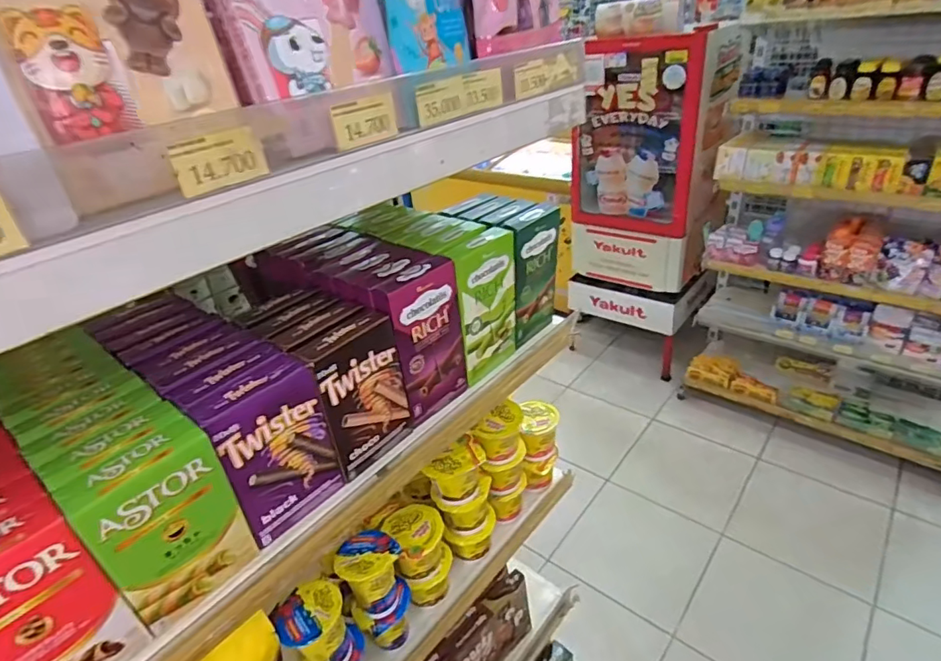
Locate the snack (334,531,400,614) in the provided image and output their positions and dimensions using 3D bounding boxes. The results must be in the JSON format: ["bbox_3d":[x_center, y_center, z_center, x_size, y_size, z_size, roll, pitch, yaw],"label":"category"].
[{"bbox_3d":[-0.113,0.269,0.597,0.066,0.069,0.066,-4,32,3],"label":"snack"}]

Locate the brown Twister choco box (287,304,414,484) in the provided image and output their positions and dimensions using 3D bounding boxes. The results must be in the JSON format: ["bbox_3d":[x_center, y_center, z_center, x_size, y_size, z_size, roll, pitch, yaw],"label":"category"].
[{"bbox_3d":[-0.104,0.059,0.487,0.033,0.134,0.087,19,39,34],"label":"brown Twister choco box"}]

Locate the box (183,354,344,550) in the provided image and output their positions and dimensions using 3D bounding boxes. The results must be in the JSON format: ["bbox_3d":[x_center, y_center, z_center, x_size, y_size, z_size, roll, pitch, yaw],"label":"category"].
[{"bbox_3d":[-0.160,0.099,0.435,0.032,0.134,0.087,21,41,37],"label":"box"}]

